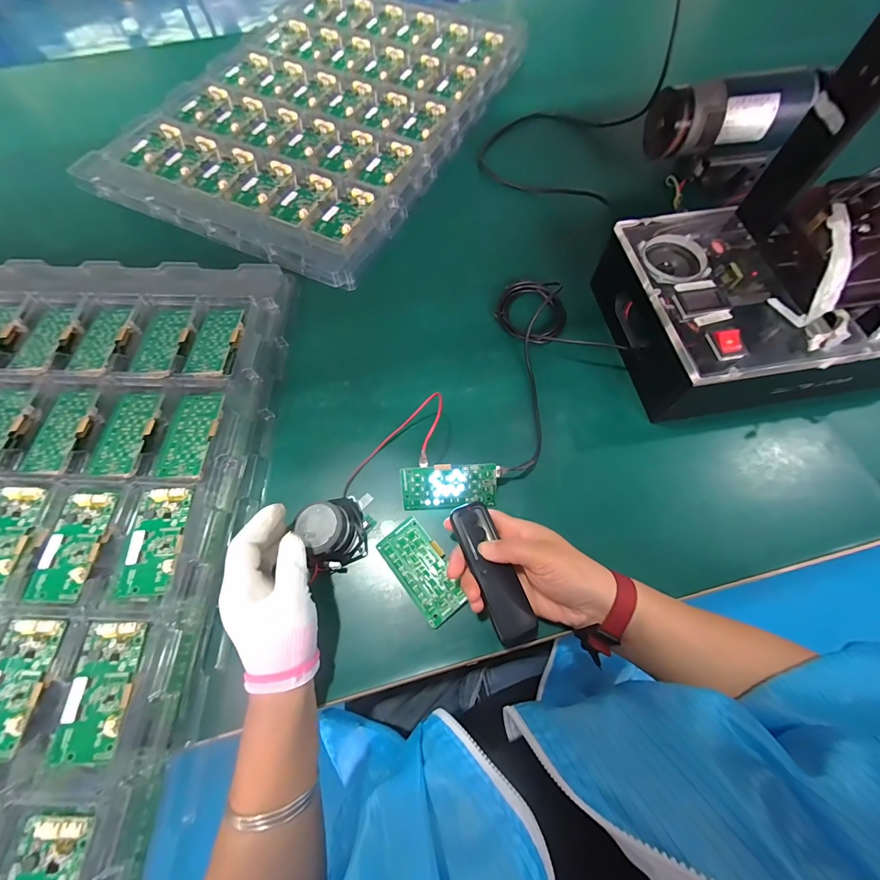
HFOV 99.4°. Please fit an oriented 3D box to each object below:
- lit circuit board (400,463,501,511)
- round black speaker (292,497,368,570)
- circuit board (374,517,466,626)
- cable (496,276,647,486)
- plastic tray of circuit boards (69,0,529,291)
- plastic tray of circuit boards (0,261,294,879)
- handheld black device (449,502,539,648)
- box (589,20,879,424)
[{"bbox_3d":[0.010,0.048,0.378,0.096,0.004,0.047,-3,110,-1],"label":"lit circuit board"},{"bbox_3d":[-0.102,0.088,0.357,0.057,0.037,0.061,-25,69,-10],"label":"round black speaker"},{"bbox_3d":[-0.016,0.123,0.355,0.047,0.007,0.094,-36,71,-14],"label":"circuit board"},{"bbox_3d":[0.147,-0.082,0.440,0.157,0.026,0.266,2,67,1],"label":"cable"},{"bbox_3d":[-0.188,-0.565,0.624,0.467,0.040,0.670,25,69,11],"label":"plastic tray of circuit boards"},{"bbox_3d":[-0.434,0.086,0.363,0.481,0.056,0.660,2,67,1],"label":"plastic tray of circuit boards"},{"bbox_3d":[0.045,0.113,0.323,0.034,0.012,0.120,-22,72,-8],"label":"handheld black device"},{"bbox_3d":[0.376,-0.191,0.337,0.323,0.307,0.224,-4,67,-1],"label":"box"}]

